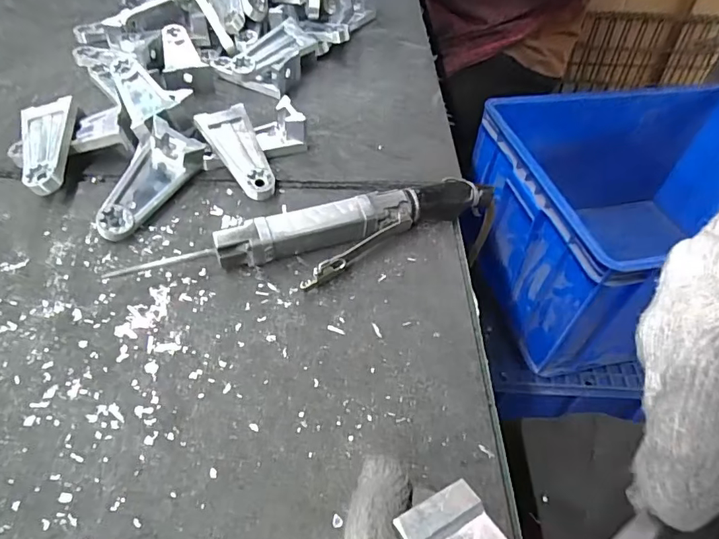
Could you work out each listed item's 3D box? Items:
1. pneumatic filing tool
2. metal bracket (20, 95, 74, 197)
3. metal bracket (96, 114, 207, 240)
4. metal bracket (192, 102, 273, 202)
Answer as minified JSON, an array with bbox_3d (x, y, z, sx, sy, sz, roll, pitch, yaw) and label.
[{"bbox_3d":[-0.021,-0.024,0.350,0.287,0.029,0.062,-15,52,-15],"label":"pneumatic filing tool"},{"bbox_3d":[-0.248,-0.101,0.384,0.038,0.011,0.095,-17,60,-13],"label":"metal bracket"},{"bbox_3d":[-0.166,-0.066,0.366,0.046,0.037,0.096,21,65,14],"label":"metal bracket"},{"bbox_3d":[-0.099,-0.096,0.401,0.039,0.013,0.094,-24,70,-22],"label":"metal bracket"}]

